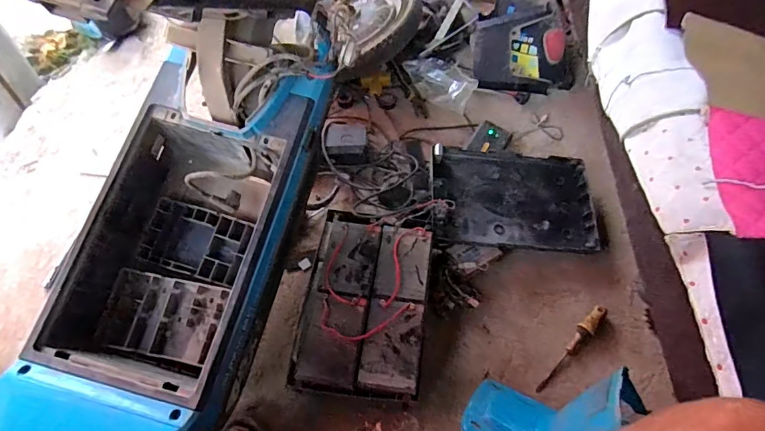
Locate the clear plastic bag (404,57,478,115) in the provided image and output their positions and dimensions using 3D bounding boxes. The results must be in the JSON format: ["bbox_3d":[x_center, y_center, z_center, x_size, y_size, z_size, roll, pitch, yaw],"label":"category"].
[{"bbox_3d":[0.154,-0.364,1.170,0.131,0.037,0.225,-32,66,-21],"label":"clear plastic bag"}]

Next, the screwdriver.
[{"bbox_3d":[0.351,0.242,0.810,0.207,0.028,0.028,-37,68,-23],"label":"screwdriver"}]

